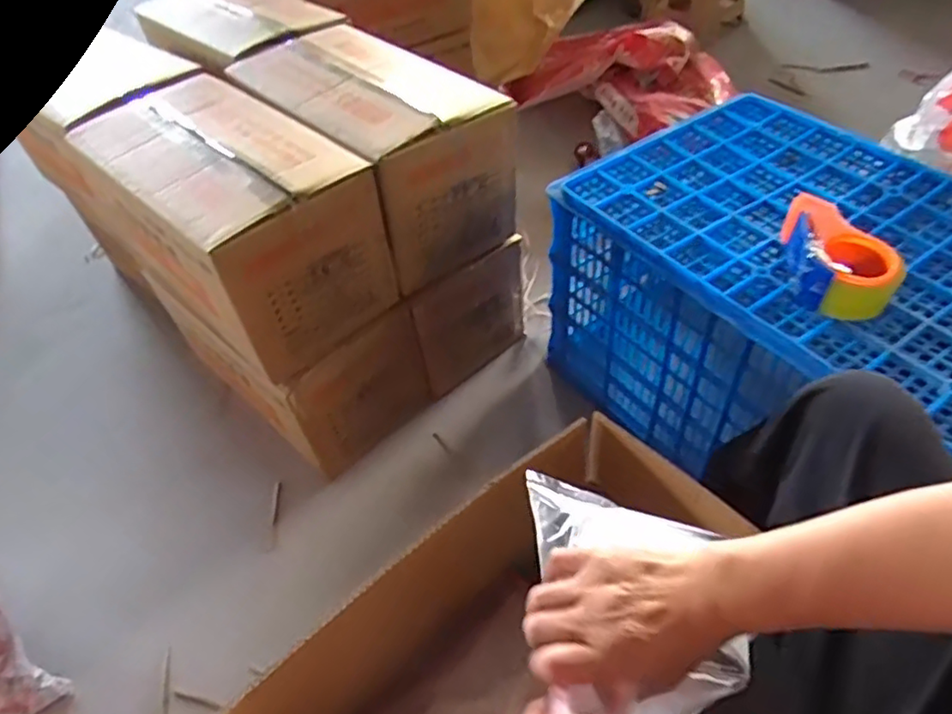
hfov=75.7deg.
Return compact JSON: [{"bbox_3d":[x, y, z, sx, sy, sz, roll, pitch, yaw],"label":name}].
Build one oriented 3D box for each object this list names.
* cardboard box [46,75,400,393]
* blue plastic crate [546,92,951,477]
[{"bbox_3d":[-0.373,-0.224,0.959,0.255,0.242,0.461,-38,56,-25],"label":"cardboard box"},{"bbox_3d":[0.484,-0.053,0.932,0.438,0.350,0.637,-30,52,-19],"label":"blue plastic crate"}]

